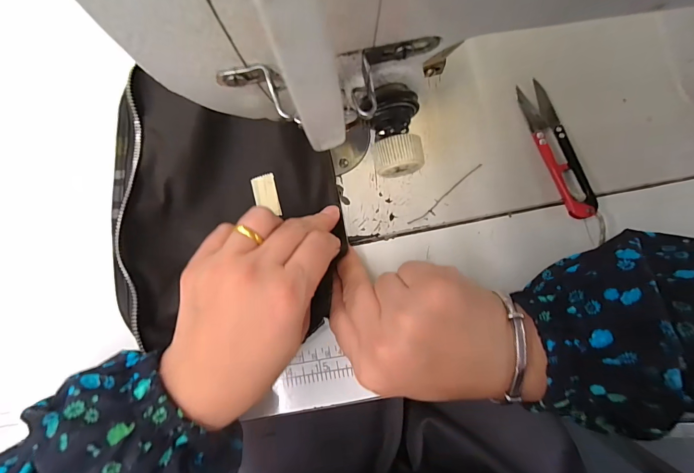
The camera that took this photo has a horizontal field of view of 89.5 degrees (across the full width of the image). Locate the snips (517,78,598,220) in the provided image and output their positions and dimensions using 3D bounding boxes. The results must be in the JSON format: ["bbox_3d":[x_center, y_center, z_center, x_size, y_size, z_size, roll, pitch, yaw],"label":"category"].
[{"bbox_3d":[0.153,-0.064,0.254,0.022,0.013,0.104,-20,84,2],"label":"snips"}]

